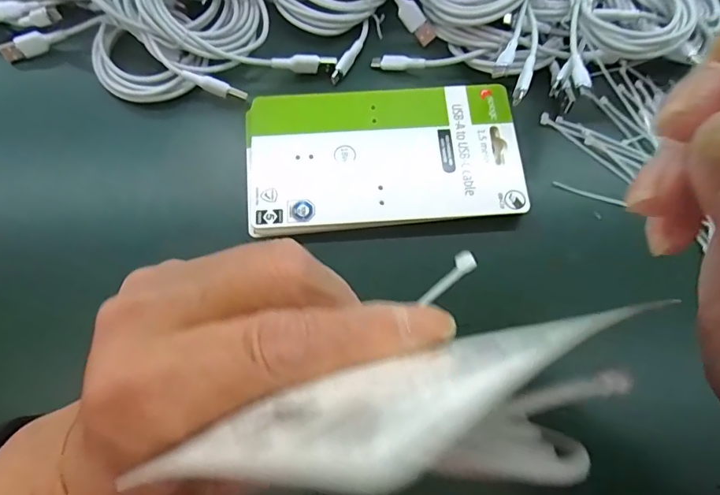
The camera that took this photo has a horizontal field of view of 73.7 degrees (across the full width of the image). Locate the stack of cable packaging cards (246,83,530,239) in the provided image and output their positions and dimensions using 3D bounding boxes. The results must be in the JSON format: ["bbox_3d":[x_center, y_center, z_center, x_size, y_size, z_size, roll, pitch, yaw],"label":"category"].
[{"bbox_3d":[0.015,-0.062,0.321,0.178,0.007,0.099,-5,71,-2],"label":"stack of cable packaging cards"}]

